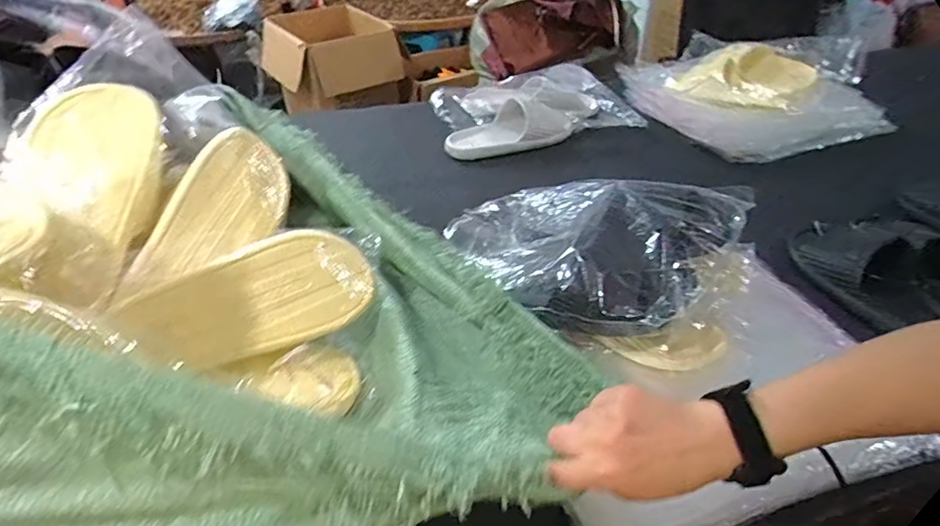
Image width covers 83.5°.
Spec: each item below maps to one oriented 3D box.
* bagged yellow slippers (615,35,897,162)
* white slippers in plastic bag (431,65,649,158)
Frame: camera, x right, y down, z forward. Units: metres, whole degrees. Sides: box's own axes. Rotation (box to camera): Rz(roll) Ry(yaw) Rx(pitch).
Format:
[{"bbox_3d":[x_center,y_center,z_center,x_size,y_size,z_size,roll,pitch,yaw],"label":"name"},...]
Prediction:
[{"bbox_3d":[0.539,-0.359,1.042,0.392,0.133,0.401,-14,42,-15],"label":"bagged yellow slippers"},{"bbox_3d":[0.130,-0.312,1.042,0.391,0.072,0.255,-3,40,-3],"label":"white slippers in plastic bag"}]

